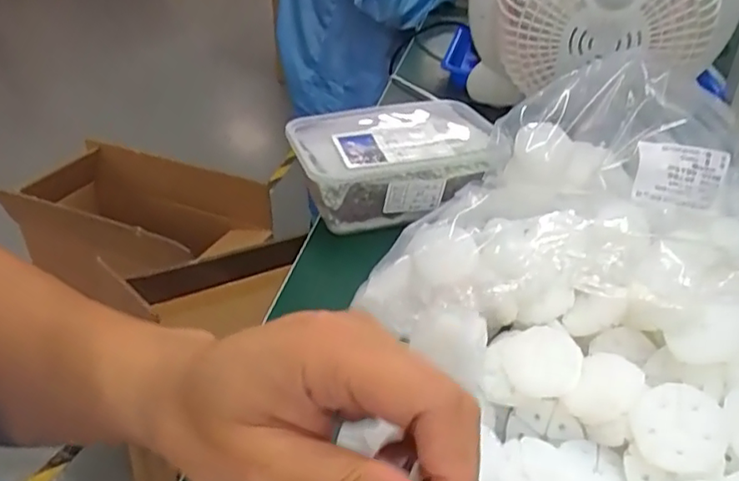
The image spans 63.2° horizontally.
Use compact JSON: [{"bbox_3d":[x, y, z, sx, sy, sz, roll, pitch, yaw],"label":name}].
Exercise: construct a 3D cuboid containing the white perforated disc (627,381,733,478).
[{"bbox_3d":[0.136,0.083,0.266,0.038,0.007,0.037,-20,53,29],"label":"white perforated disc"}]

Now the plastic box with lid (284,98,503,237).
[{"bbox_3d":[0.022,-0.067,0.517,0.173,0.059,0.130,-13,37,-21],"label":"plastic box with lid"}]

